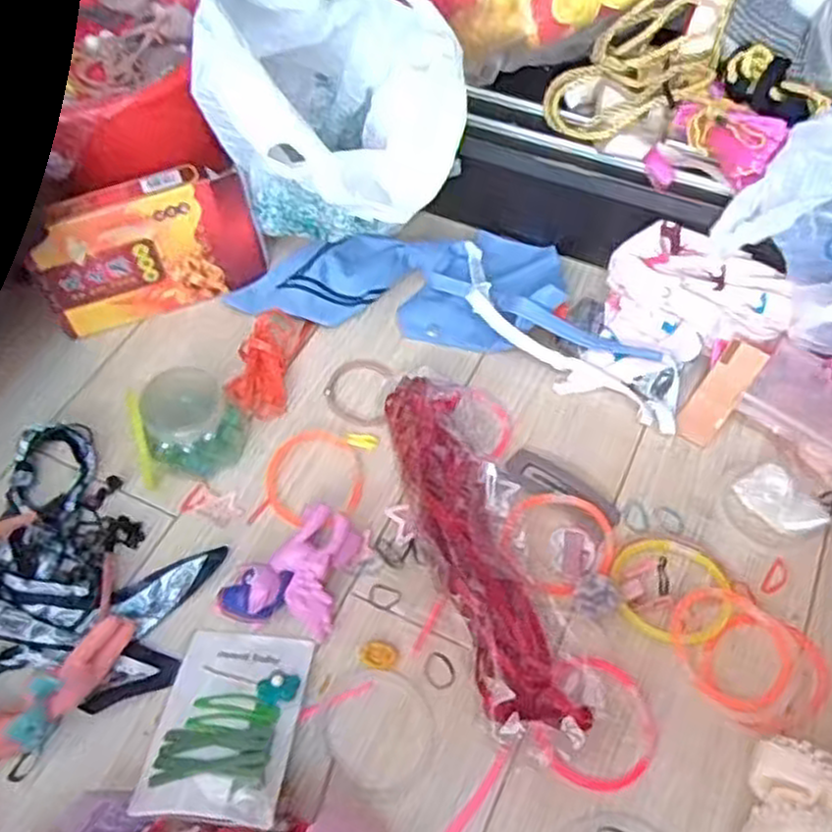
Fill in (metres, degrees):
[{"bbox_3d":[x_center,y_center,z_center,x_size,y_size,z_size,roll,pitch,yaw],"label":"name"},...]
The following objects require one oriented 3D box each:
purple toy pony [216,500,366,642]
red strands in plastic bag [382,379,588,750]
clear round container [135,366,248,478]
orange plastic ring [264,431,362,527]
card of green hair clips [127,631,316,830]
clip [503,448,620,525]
[{"bbox_3d":[-0.076,0.092,0.480,0.066,0.030,0.083,12,58,11],"label":"purple toy pony"},{"bbox_3d":[0.030,0.074,0.483,0.052,0.042,0.252,-16,57,-8],"label":"red strands in plastic bag"},{"bbox_3d":[-0.154,0.001,0.531,0.063,0.047,0.070,-25,59,-13],"label":"clear round container"},{"bbox_3d":[-0.071,0.040,0.530,0.066,0.004,0.071,-1,56,2],"label":"orange plastic ring"},{"bbox_3d":[-0.103,0.167,0.425,0.072,0.017,0.113,3,30,5],"label":"card of green hair clips"},{"bbox_3d":[0.101,0.046,0.521,0.080,0.012,0.029,29,62,20],"label":"clip"}]

